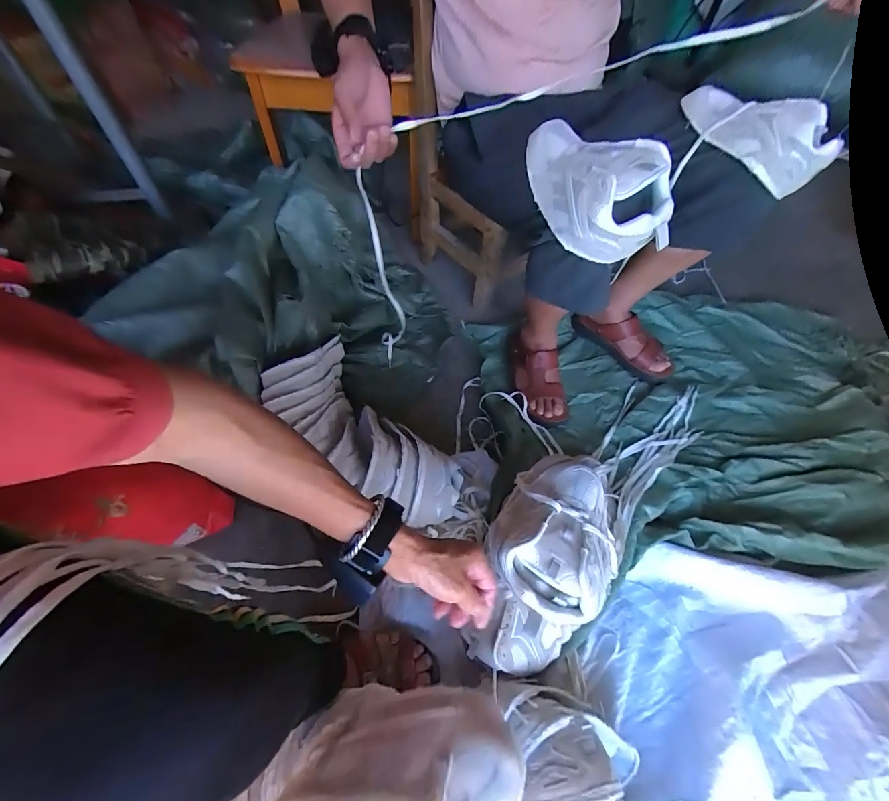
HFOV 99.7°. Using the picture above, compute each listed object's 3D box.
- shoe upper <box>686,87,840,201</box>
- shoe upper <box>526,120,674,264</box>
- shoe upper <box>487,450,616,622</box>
[{"bbox_3d":[0.491,-0.444,0.607,0.108,0.092,0.248,-16,59,-12],"label":"shoe upper"},{"bbox_3d":[0.207,-0.315,0.536,0.133,0.111,0.245,-2,58,-4],"label":"shoe upper"},{"bbox_3d":[0.169,0.178,0.534,0.170,0.103,0.249,28,61,15],"label":"shoe upper"}]

